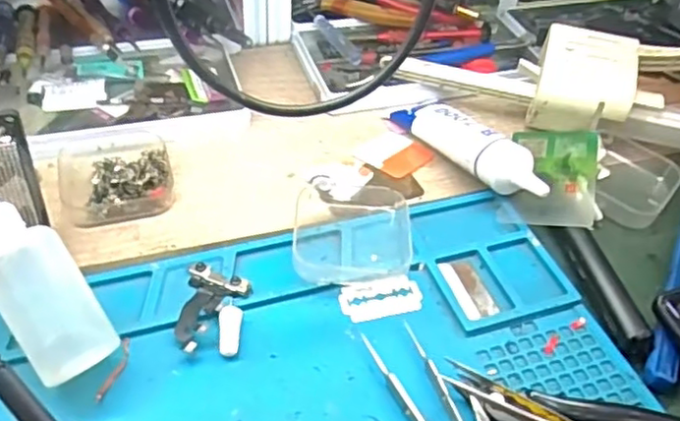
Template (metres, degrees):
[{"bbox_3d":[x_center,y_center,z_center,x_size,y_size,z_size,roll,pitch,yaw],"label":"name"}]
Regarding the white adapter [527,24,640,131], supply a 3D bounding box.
[{"bbox_3d":[0.162,-0.087,0.443,0.063,0.047,0.062,14,46,7],"label":"white adapter"}]

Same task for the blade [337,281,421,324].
[{"bbox_3d":[0.022,0.046,0.338,0.044,0.004,0.022,-5,47,-11],"label":"blade"}]

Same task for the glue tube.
[{"bbox_3d":[0.079,-0.043,0.412,0.029,0.022,0.127,-23,40,-26],"label":"glue tube"}]

